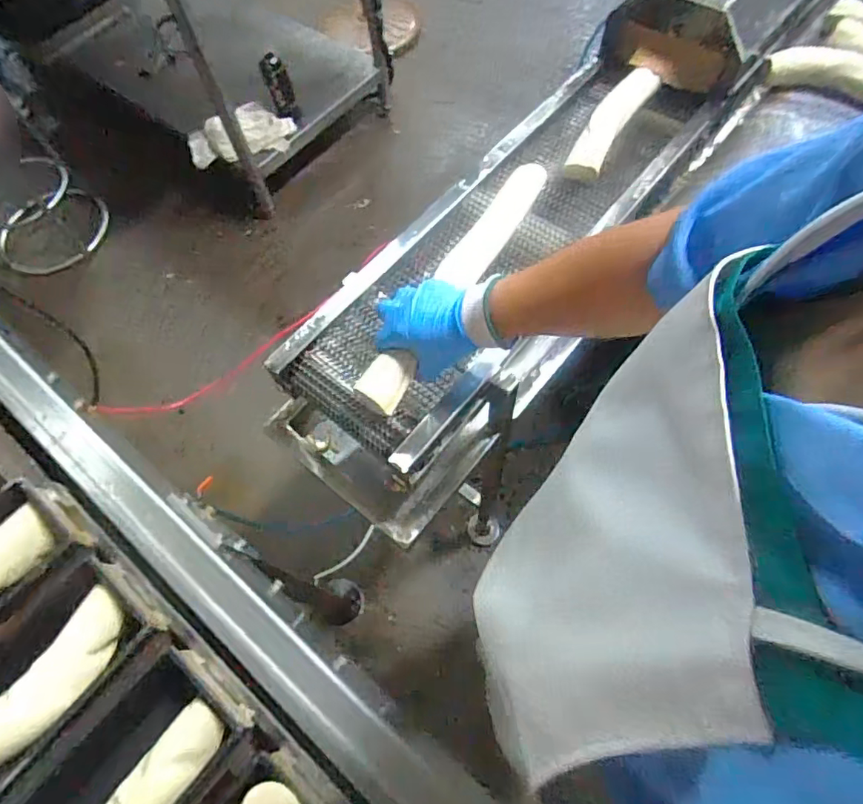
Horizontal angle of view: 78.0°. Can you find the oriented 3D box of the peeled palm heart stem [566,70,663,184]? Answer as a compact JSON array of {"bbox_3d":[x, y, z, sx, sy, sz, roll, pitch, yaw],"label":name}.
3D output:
[{"bbox_3d":[0.254,-0.395,0.763,0.054,0.034,0.225,30,70,15],"label":"peeled palm heart stem"}]

